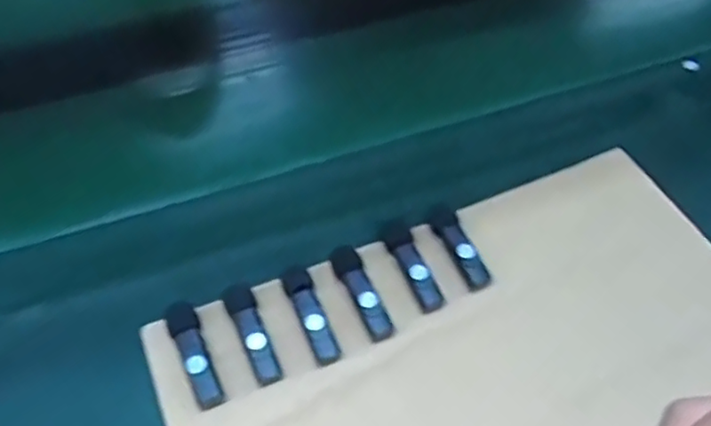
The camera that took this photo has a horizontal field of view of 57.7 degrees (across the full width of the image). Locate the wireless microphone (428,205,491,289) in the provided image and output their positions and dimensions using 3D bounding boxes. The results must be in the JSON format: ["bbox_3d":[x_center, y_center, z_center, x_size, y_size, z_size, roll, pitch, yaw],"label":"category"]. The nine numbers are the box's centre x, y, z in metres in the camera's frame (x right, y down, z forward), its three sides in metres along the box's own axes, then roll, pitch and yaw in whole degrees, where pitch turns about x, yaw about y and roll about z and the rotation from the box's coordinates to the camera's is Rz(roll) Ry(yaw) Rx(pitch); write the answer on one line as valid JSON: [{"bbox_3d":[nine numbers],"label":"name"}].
[{"bbox_3d":[0.066,0.020,0.416,0.017,0.015,0.064,-17,51,-13],"label":"wireless microphone"}]

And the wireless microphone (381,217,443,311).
[{"bbox_3d":[0.035,0.031,0.406,0.016,0.012,0.062,-17,51,-14],"label":"wireless microphone"}]

